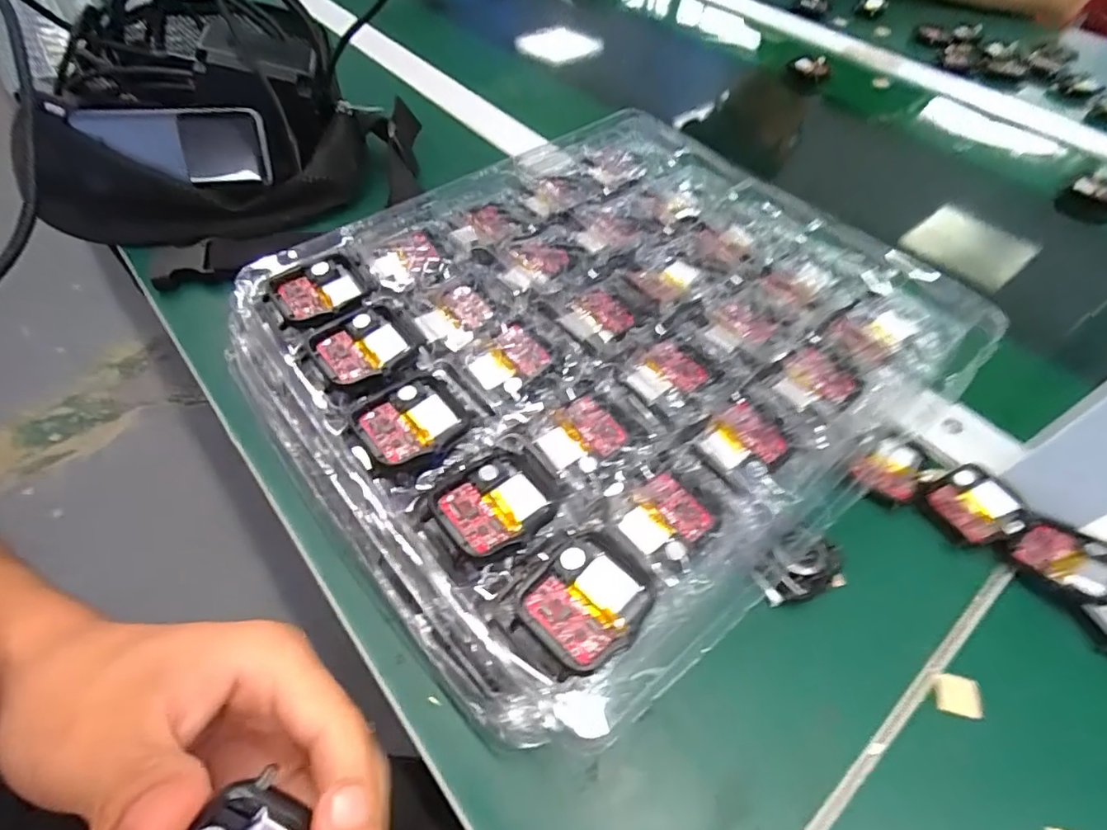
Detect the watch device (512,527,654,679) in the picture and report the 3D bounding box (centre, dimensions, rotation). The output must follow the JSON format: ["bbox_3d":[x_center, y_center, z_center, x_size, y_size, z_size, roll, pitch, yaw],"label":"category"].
[{"bbox_3d":[0.010,0.067,0.196,0.039,0.014,0.044,37,62,23],"label":"watch device"}]

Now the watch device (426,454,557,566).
[{"bbox_3d":[-0.021,0.035,0.216,0.045,0.006,0.038,-28,60,-19],"label":"watch device"}]

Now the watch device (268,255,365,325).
[{"bbox_3d":[-0.116,-0.061,0.275,0.041,0.008,0.039,-32,61,-21],"label":"watch device"}]

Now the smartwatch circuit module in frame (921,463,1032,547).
[{"bbox_3d":[0.221,0.047,0.289,0.040,0.010,0.038,-20,57,-16],"label":"smartwatch circuit module in frame"}]

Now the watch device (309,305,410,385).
[{"bbox_3d":[-0.087,-0.032,0.253,0.039,0.006,0.034,-30,60,-20],"label":"watch device"}]

